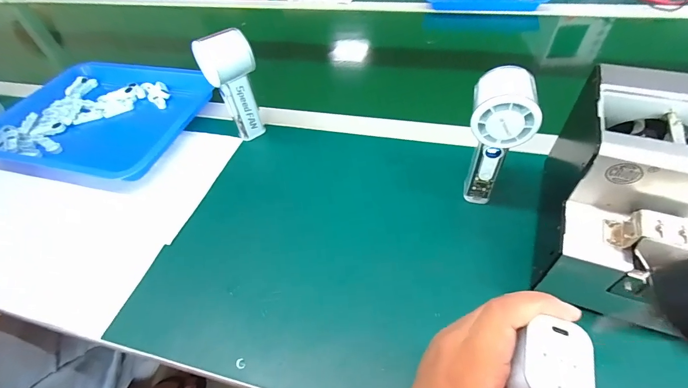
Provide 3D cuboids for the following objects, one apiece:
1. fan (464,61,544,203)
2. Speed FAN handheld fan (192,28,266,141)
[{"bbox_3d":[0.159,-0.052,0.368,0.057,0.164,0.064,12,52,16],"label":"fan"},{"bbox_3d":[-0.148,-0.139,0.474,0.063,0.158,0.046,-34,54,-21],"label":"Speed FAN handheld fan"}]

